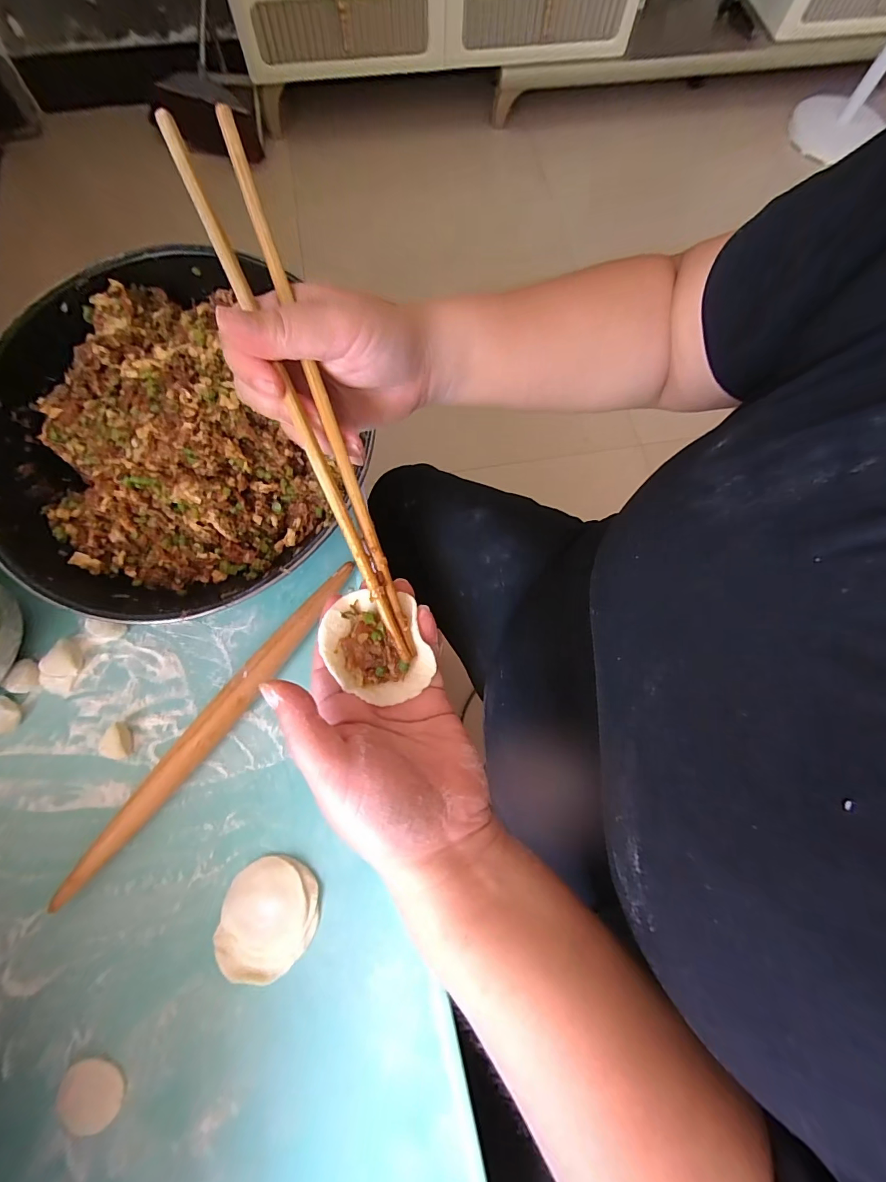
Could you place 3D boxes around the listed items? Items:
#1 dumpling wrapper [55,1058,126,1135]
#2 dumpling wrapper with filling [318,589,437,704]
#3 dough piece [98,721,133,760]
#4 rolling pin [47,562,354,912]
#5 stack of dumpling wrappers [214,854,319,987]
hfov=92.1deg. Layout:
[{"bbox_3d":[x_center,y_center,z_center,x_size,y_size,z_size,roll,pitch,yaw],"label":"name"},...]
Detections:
[{"bbox_3d":[-0.238,0.339,0.288,0.042,0.005,0.035,33,76,8],"label":"dumpling wrapper"},{"bbox_3d":[-0.034,0.028,0.225,0.050,0.016,0.059,-19,75,-7],"label":"dumpling wrapper with filling"},{"bbox_3d":[-0.264,0.121,0.345,0.017,0.012,0.028,-9,74,-4],"label":"dough piece"},{"bbox_3d":[-0.179,0.104,0.348,0.022,0.023,0.321,36,76,8],"label":"rolling pin"},{"bbox_3d":[-0.129,0.242,0.315,0.067,0.009,0.077,11,74,2],"label":"stack of dumpling wrappers"}]

